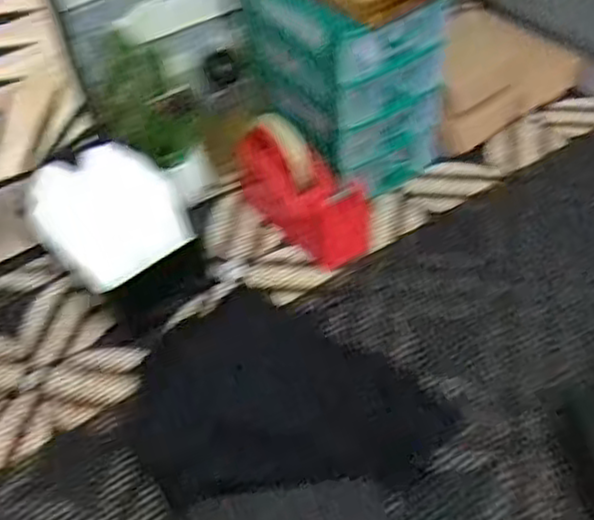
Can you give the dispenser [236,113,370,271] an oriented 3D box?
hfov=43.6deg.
[{"bbox_3d":[0.005,-0.083,0.750,0.076,0.107,0.145,-30,48,-23],"label":"dispenser"}]

